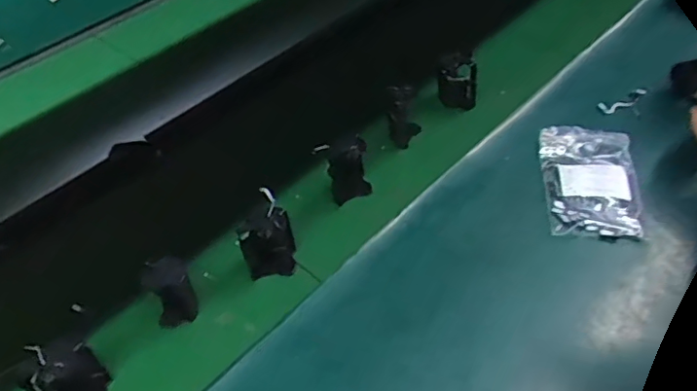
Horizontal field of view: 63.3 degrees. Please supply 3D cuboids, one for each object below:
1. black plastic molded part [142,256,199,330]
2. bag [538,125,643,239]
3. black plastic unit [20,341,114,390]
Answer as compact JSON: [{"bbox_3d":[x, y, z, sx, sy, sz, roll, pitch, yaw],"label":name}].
[{"bbox_3d":[-0.170,0.095,0.535,0.051,0.066,0.044,-25,51,-15],"label":"black plastic molded part"},{"bbox_3d":[0.259,-0.018,0.609,0.093,0.021,0.139,5,50,10],"label":"bag"},{"bbox_3d":[-0.240,0.157,0.482,0.055,0.064,0.044,-4,49,3],"label":"black plastic unit"}]

